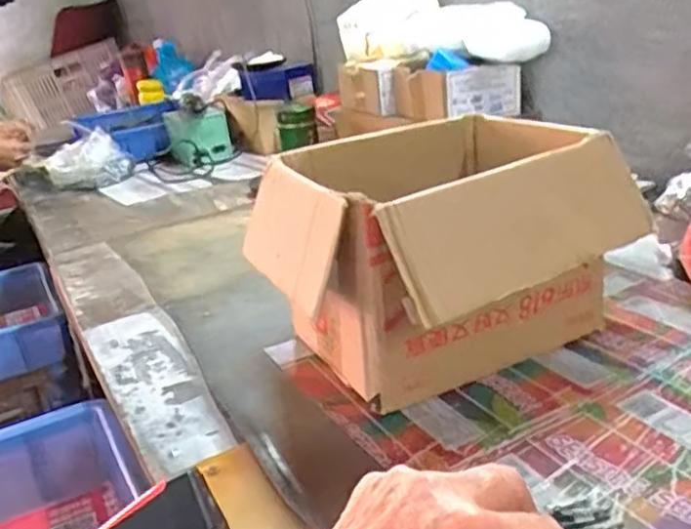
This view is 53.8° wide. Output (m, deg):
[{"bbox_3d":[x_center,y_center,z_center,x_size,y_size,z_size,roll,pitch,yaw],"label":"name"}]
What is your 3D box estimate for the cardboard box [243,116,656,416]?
[{"bbox_3d":[0.067,-0.005,0.510,0.239,0.153,0.216,-17,23,-27],"label":"cardboard box"}]

